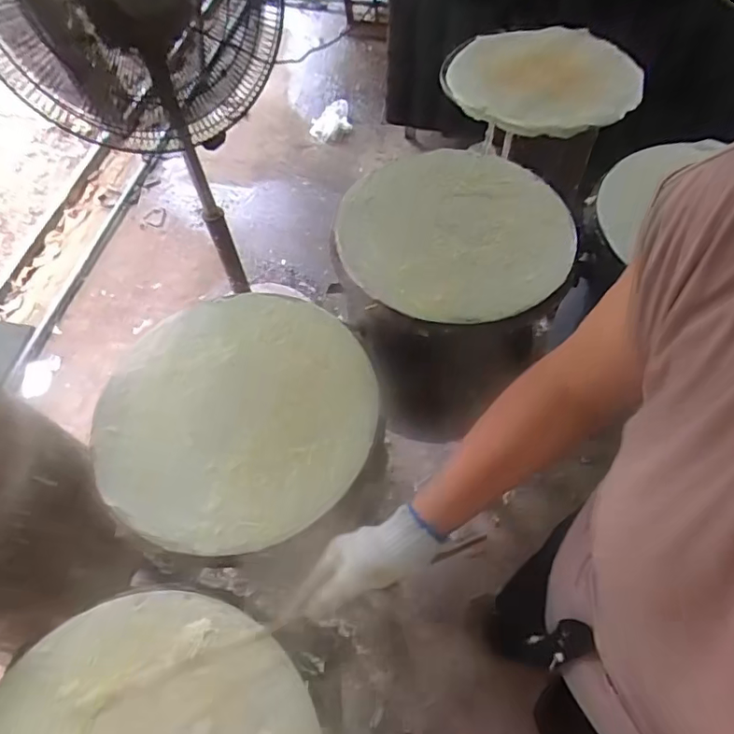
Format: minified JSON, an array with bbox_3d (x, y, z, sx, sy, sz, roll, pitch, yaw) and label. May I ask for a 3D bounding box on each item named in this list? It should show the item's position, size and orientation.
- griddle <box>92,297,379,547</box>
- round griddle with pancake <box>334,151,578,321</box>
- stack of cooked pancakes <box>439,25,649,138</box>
[{"bbox_3d":[-0.182,0.056,0.732,0.374,0.024,0.373,0,59,1],"label":"griddle"},{"bbox_3d":[0.151,-0.234,0.881,0.385,0.032,0.364,0,59,1],"label":"round griddle with pancake"},{"bbox_3d":[0.364,-0.614,1.089,0.384,0.041,0.356,13,60,9],"label":"stack of cooked pancakes"}]

